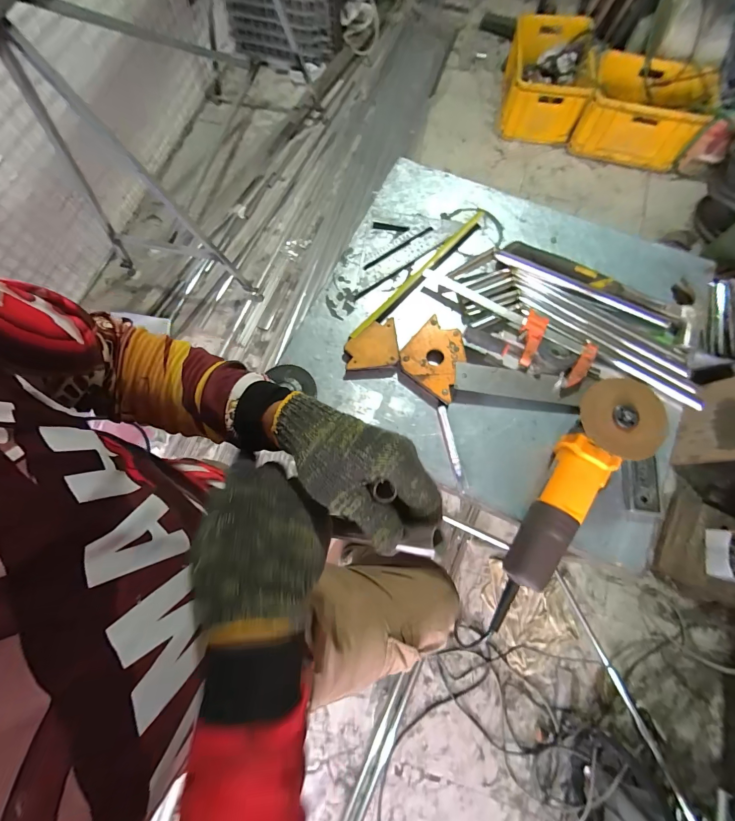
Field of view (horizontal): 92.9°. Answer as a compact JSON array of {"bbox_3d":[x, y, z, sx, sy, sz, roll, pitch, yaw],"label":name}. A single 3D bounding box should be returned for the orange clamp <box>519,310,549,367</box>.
[{"bbox_3d":[0.252,-0.114,0.539,0.031,0.023,0.089,26,75,8],"label":"orange clamp"}]

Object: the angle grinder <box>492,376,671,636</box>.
[{"bbox_3d":[0.262,0.116,0.438,0.087,0.079,0.337,29,76,9],"label":"angle grinder"}]

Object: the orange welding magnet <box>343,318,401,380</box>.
[{"bbox_3d":[0.005,-0.096,0.559,0.085,0.021,0.092,-3,74,0],"label":"orange welding magnet"}]

